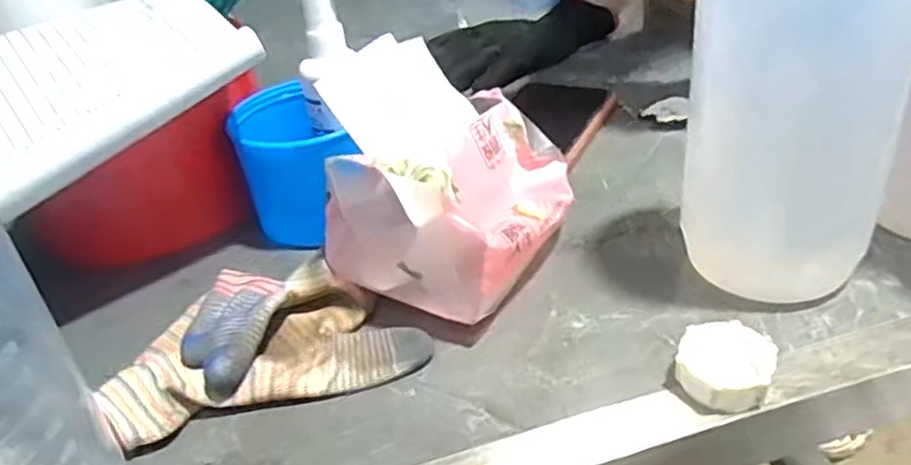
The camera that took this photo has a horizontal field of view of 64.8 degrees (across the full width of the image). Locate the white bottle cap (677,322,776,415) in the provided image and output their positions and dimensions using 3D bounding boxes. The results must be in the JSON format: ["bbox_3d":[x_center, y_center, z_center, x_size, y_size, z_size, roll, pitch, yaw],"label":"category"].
[{"bbox_3d":[0.115,0.058,0.308,0.037,0.019,0.038,-3,33,2],"label":"white bottle cap"}]

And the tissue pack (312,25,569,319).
[{"bbox_3d":[-0.001,-0.032,0.376,0.104,0.113,0.119,13,37,25],"label":"tissue pack"}]

